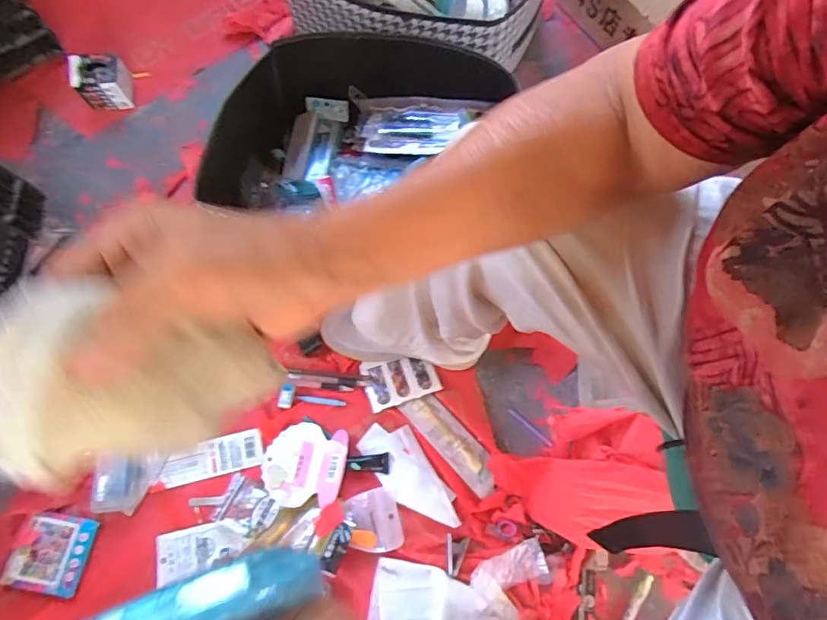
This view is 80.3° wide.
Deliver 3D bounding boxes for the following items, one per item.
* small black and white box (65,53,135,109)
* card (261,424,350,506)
[{"bbox_3d":[-0.557,-0.408,0.872,0.090,0.069,0.078,-11,71,-5],"label":"small black and white box"},{"bbox_3d":[-0.150,0.214,0.679,0.109,0.006,0.106,6,63,-2],"label":"card"}]

